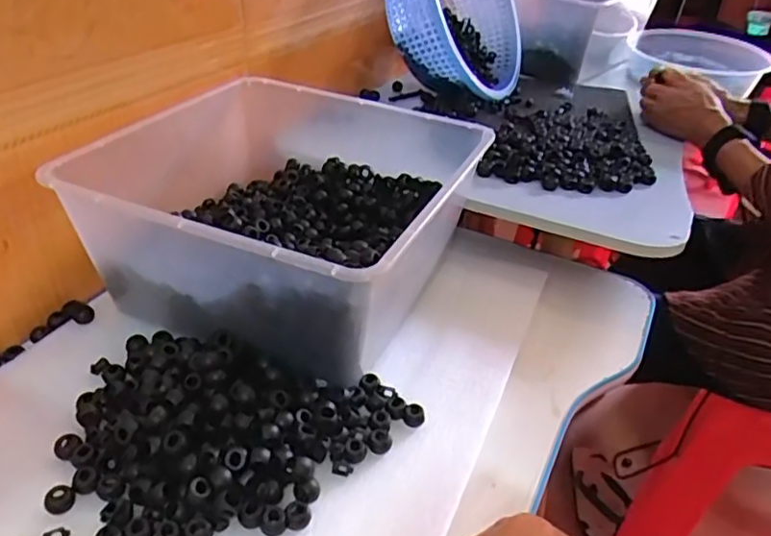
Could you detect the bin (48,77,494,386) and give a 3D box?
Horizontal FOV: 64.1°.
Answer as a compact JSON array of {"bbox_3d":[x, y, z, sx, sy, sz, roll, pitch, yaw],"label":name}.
[{"bbox_3d":[-0.086,-0.054,0.589,0.289,0.141,0.316,16,36,16],"label":"bin"}]

